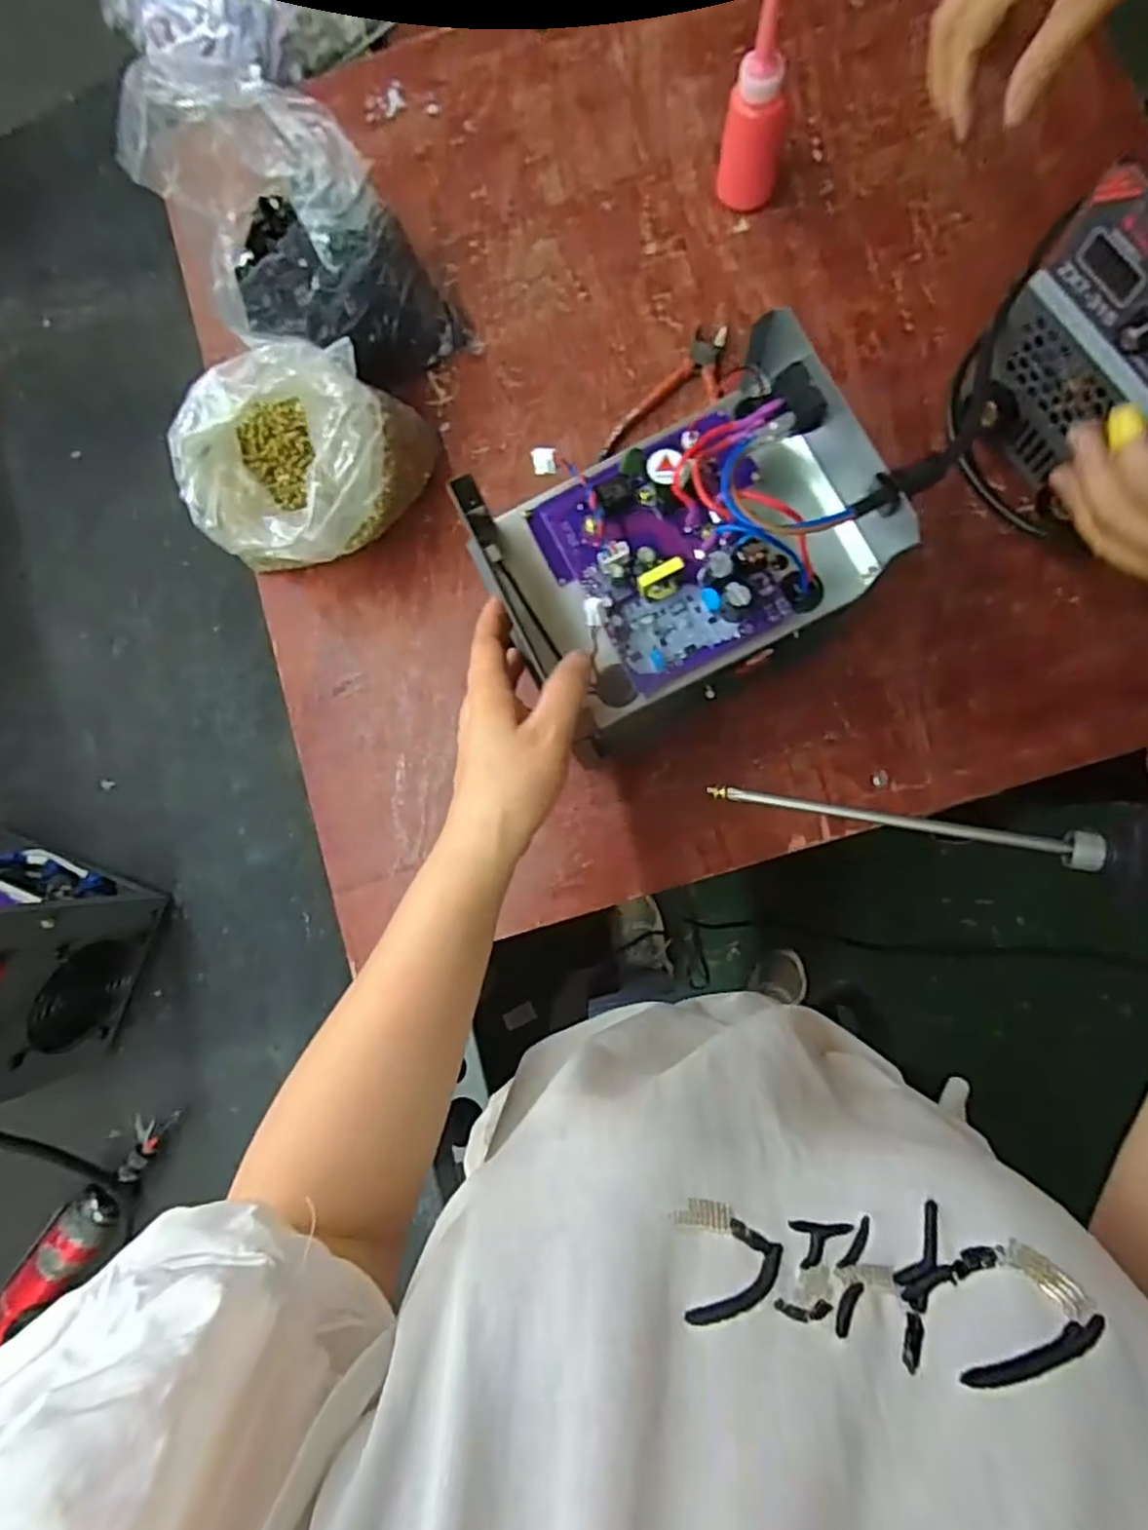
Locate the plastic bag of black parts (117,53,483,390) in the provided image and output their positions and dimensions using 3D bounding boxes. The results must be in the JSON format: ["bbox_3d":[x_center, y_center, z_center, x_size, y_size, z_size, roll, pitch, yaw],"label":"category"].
[{"bbox_3d":[-0.211,-0.390,0.549,0.188,0.168,0.152,42,89,8],"label":"plastic bag of black parts"}]

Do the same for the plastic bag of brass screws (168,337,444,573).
[{"bbox_3d":[-0.198,-0.224,0.541,0.127,0.146,0.168,24,86,7],"label":"plastic bag of brass screws"}]

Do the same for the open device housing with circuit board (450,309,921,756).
[{"bbox_3d":[0.055,-0.136,0.414,0.208,0.077,0.170,-30,80,1],"label":"open device housing with circuit board"}]

